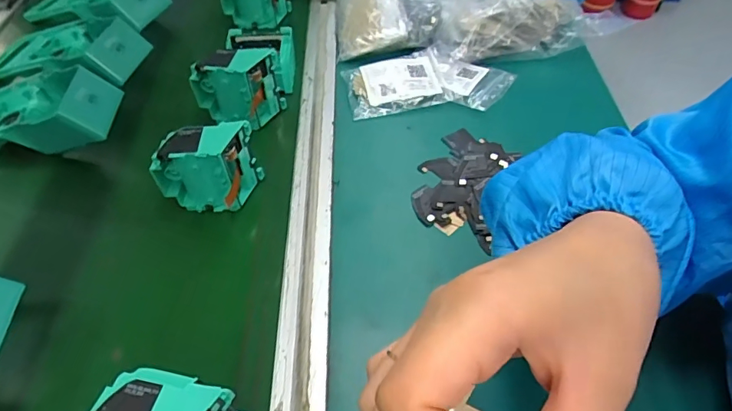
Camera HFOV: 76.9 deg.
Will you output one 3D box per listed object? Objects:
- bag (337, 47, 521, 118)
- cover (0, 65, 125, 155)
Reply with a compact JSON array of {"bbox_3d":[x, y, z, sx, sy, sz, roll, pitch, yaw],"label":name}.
[{"bbox_3d":[0.070,-0.136,0.509,0.180,0.022,0.087,-3,53,0],"label":"bag"},{"bbox_3d":[-0.356,-0.091,0.478,0.191,0.056,0.093,-4,53,-1],"label":"cover"}]

